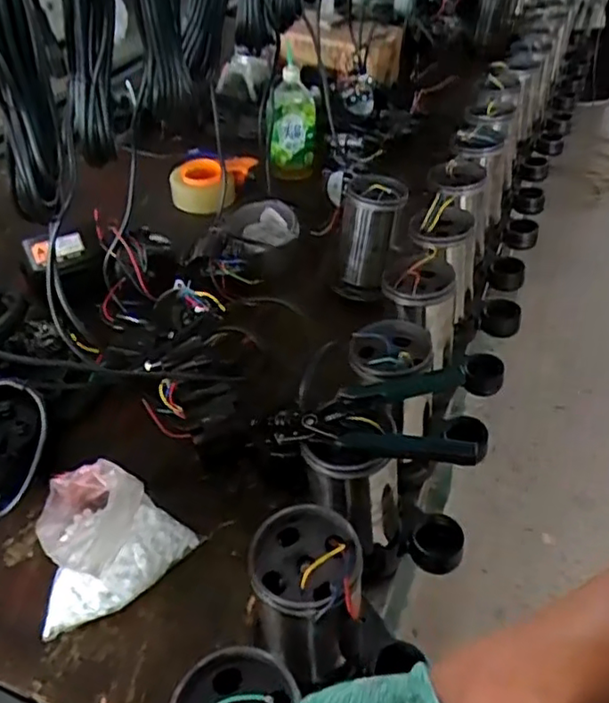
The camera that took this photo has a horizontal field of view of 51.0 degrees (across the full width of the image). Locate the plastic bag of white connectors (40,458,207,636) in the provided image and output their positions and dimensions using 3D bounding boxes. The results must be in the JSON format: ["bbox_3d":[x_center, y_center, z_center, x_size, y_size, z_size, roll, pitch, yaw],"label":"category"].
[{"bbox_3d":[-0.196,0.189,0.667,0.152,0.113,0.144,-7,44,-9],"label":"plastic bag of white connectors"}]

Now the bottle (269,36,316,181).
[{"bbox_3d":[-0.025,-0.430,1.212,0.094,0.205,0.108,0,43,-2],"label":"bottle"}]

